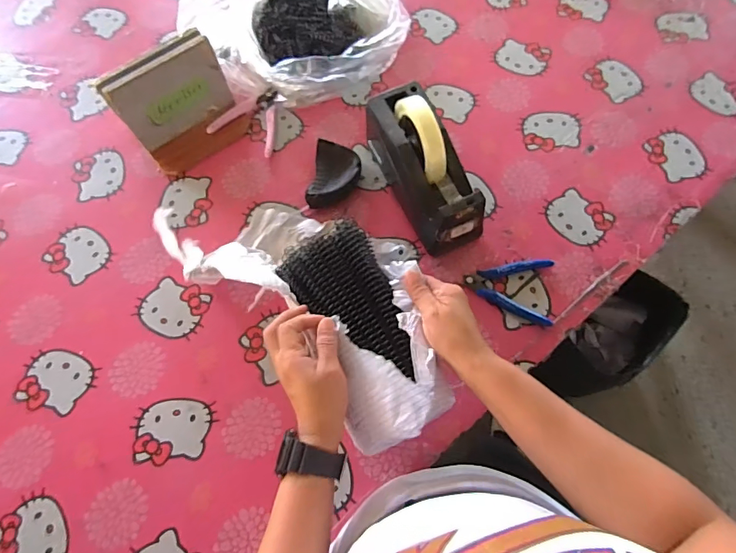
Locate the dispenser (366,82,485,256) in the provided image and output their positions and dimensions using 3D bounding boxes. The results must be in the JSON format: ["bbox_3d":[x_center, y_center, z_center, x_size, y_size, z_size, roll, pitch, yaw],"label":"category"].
[{"bbox_3d":[0.072,-0.141,0.557,0.079,0.128,0.202,-25,70,-8],"label":"dispenser"}]

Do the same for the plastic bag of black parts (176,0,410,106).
[{"bbox_3d":[-0.121,-0.423,0.709,0.297,0.064,0.351,-30,72,-9],"label":"plastic bag of black parts"}]

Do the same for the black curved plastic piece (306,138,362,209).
[{"bbox_3d":[-0.045,-0.138,0.614,0.064,0.022,0.095,8,70,5],"label":"black curved plastic piece"}]

